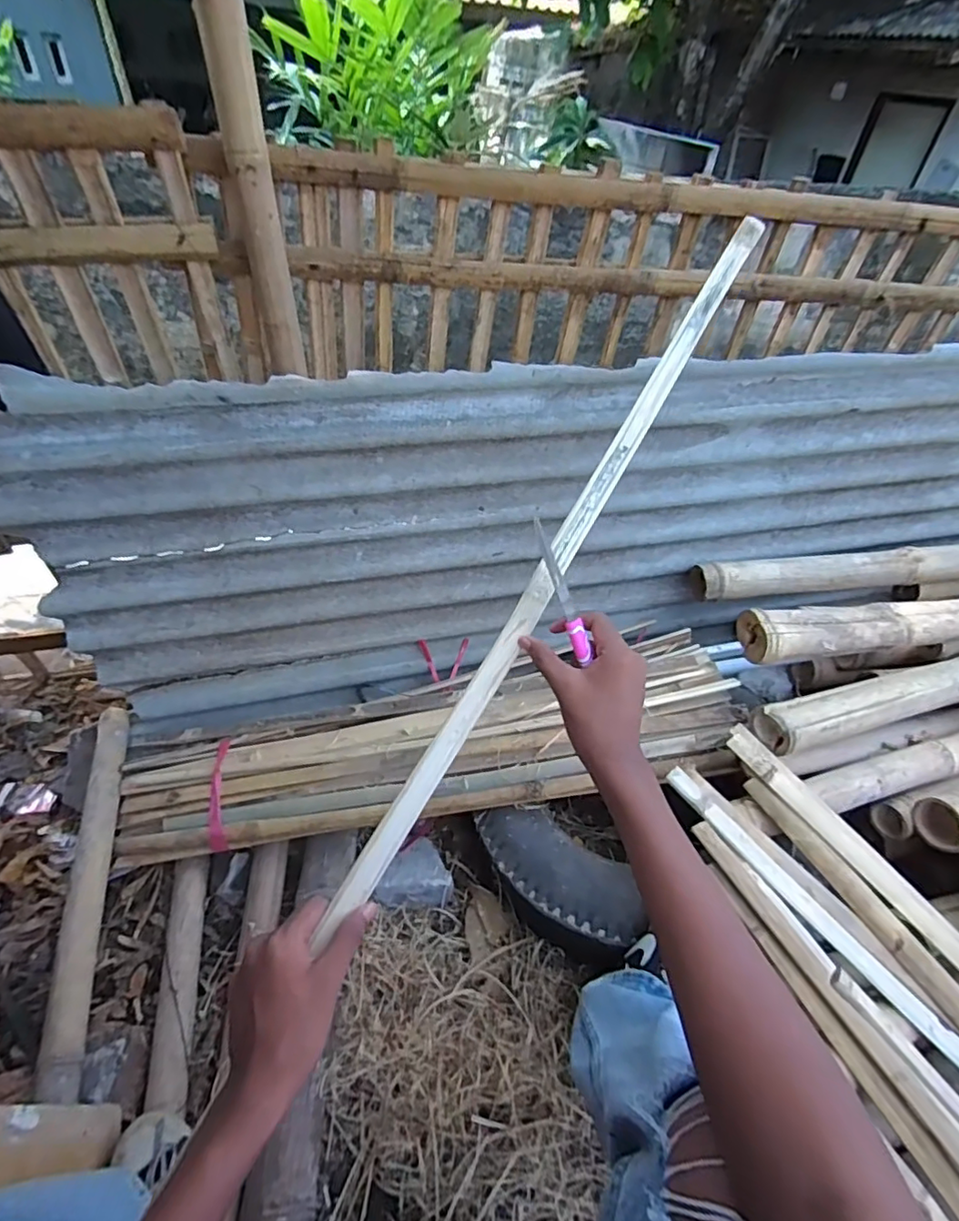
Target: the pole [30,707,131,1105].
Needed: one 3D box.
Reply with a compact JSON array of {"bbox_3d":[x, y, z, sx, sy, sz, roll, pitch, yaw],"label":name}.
[{"bbox_3d":[-0.558,0.372,0.824,0.047,0.037,0.551,-9,47,-15],"label":"pole"}]

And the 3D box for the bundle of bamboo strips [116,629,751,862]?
[{"bbox_3d":[-0.072,0.216,0.937,1.006,0.075,0.232,-11,46,0],"label":"bundle of bamboo strips"}]

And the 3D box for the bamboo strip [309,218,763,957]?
[{"bbox_3d":[0.082,-0.071,0.513,0.025,0.015,0.749,27,78,19],"label":"bamboo strip"}]

